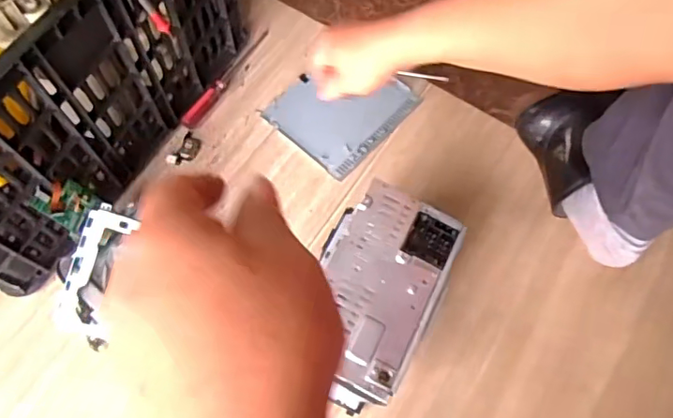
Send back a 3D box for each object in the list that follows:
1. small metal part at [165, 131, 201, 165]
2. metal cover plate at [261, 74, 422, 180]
[{"bbox_3d":[-0.208,-0.080,0.740,0.035,0.008,0.052,34,71,12],"label":"small metal part"},{"bbox_3d":[0.009,-0.148,0.775,0.155,0.006,0.179,41,73,14],"label":"metal cover plate"}]

